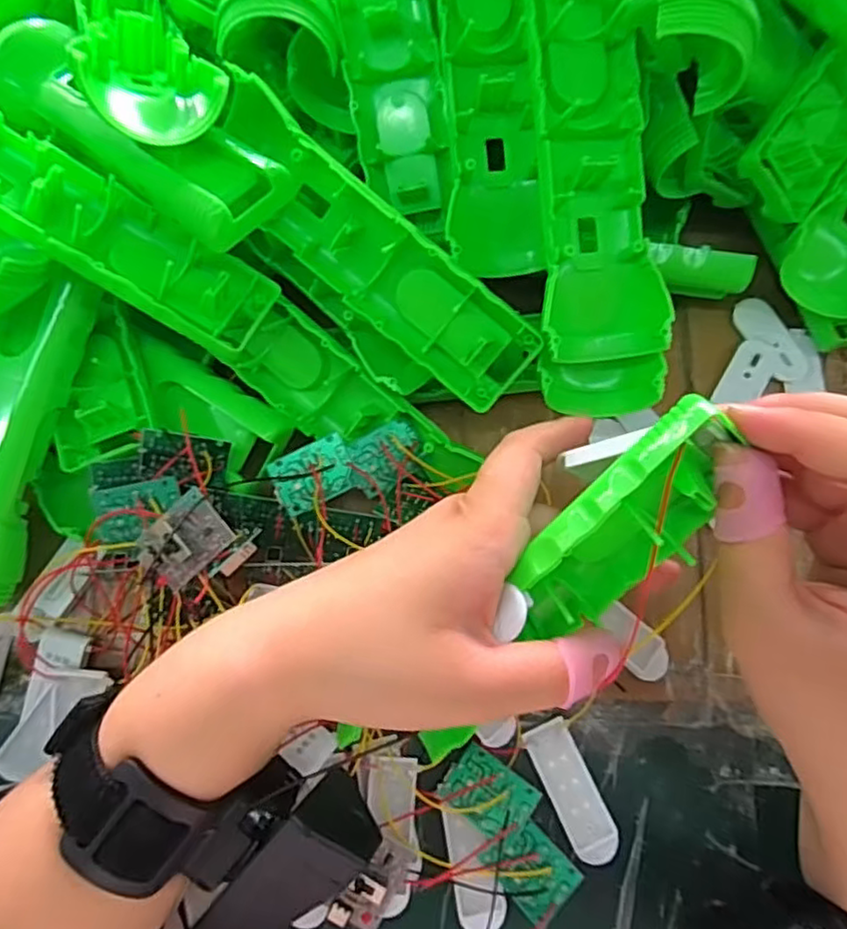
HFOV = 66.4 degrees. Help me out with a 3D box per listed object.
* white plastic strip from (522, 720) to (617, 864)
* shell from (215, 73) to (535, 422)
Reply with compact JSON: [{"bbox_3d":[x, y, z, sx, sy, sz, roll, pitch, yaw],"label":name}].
[{"bbox_3d":[0.064,0.141,0.278,0.020,0.007,0.057,-24,73,-9],"label":"white plastic strip"},{"bbox_3d":[-0.026,-0.090,0.268,0.167,0.034,0.038,44,75,-2],"label":"shell"}]

